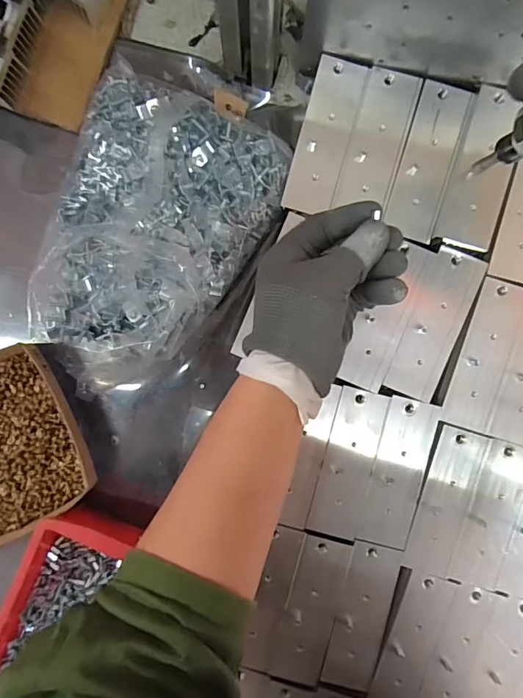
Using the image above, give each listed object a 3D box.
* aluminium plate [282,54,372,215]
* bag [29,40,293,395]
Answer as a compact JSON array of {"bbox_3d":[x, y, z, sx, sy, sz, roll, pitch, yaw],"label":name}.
[{"bbox_3d":[0.052,-0.169,0.360,0.041,0.005,0.123,16,93,-1],"label":"aluminium plate"},{"bbox_3d":[-0.082,-0.097,0.362,0.162,0.056,0.277,18,93,0],"label":"bag"}]

